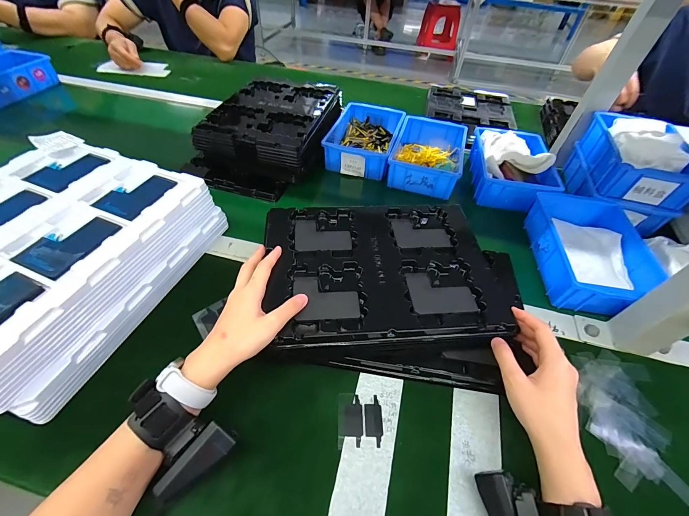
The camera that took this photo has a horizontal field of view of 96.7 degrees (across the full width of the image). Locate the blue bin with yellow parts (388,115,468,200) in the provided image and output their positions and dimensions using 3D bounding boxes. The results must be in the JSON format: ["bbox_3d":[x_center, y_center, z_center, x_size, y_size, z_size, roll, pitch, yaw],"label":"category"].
[{"bbox_3d":[0.173,-0.217,0.642,0.125,0.057,0.205,15,51,9],"label":"blue bin with yellow parts"}]

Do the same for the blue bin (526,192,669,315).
[{"bbox_3d":[0.376,-0.010,0.477,0.135,0.062,0.202,8,50,3],"label":"blue bin"}]

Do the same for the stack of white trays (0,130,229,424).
[{"bbox_3d":[-0.392,-0.014,0.414,0.305,0.089,0.326,19,51,12],"label":"stack of white trays"}]

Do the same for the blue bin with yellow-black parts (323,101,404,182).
[{"bbox_3d":[0.046,-0.264,0.675,0.137,0.060,0.211,15,51,9],"label":"blue bin with yellow-black parts"}]

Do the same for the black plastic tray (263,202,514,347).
[{"bbox_3d":[0.047,0.010,0.404,0.285,0.025,0.221,-1,49,-6],"label":"black plastic tray"}]

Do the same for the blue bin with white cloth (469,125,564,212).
[{"bbox_3d":[0.331,-0.180,0.610,0.136,0.075,0.215,9,50,4],"label":"blue bin with white cloth"}]

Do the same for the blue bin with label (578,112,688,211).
[{"bbox_3d":[0.524,-0.172,0.553,0.139,0.087,0.199,15,51,9],"label":"blue bin with label"}]

